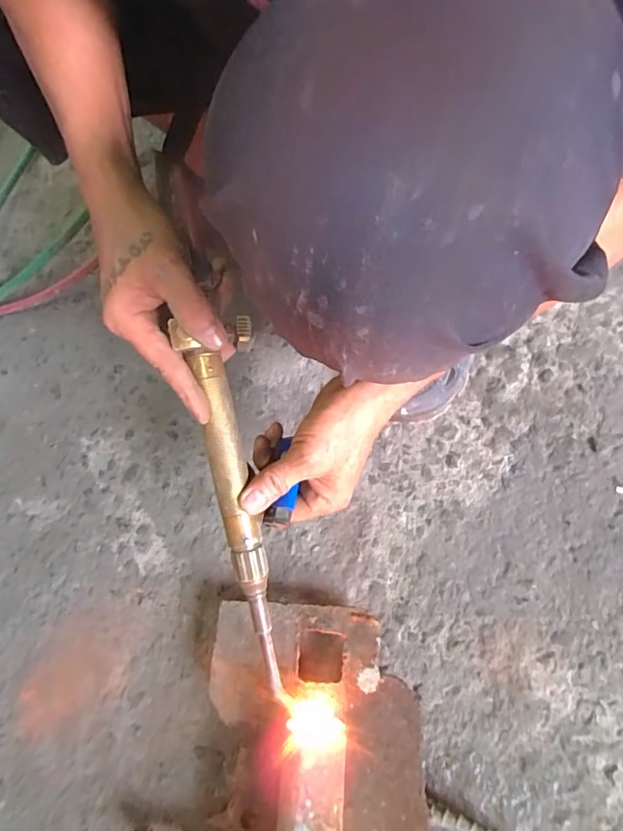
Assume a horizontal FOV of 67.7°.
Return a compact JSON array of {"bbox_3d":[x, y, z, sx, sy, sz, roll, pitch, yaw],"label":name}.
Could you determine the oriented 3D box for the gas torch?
[{"bbox_3d":[-0.048,0.072,0.346,0.048,0.034,0.284,-10,93,-4],"label":"gas torch"}]

